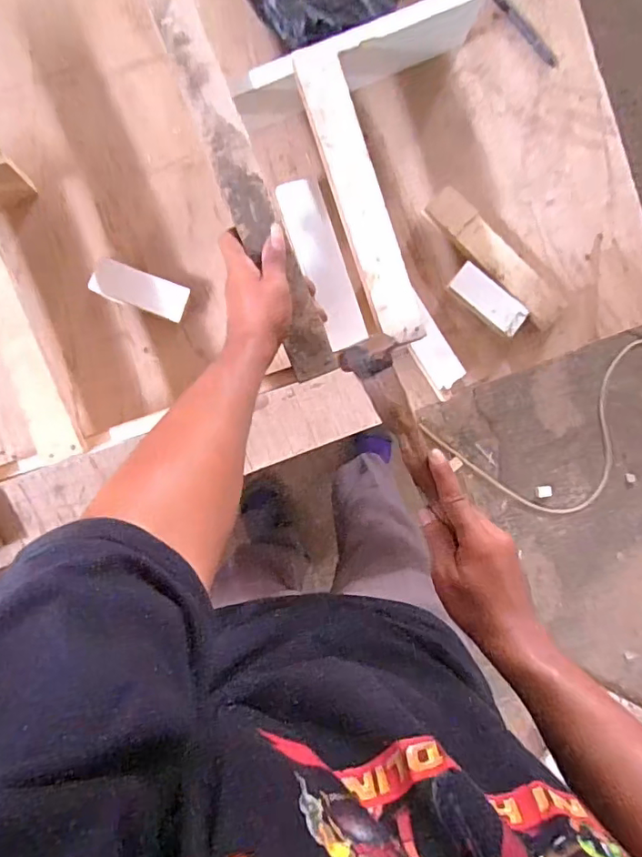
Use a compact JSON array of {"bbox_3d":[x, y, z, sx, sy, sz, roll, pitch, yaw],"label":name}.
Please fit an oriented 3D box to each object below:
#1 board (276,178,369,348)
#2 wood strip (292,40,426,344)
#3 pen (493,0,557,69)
[{"bbox_3d":[0.003,-0.191,0.612,0.048,0.018,0.195,-20,94,-6],"label":"board"},{"bbox_3d":[0.038,-0.240,0.528,0.047,0.026,0.295,-18,90,0],"label":"wood strip"},{"bbox_3d":[0.233,-0.497,0.631,0.016,0.008,0.152,-42,96,-4],"label":"pen"}]

